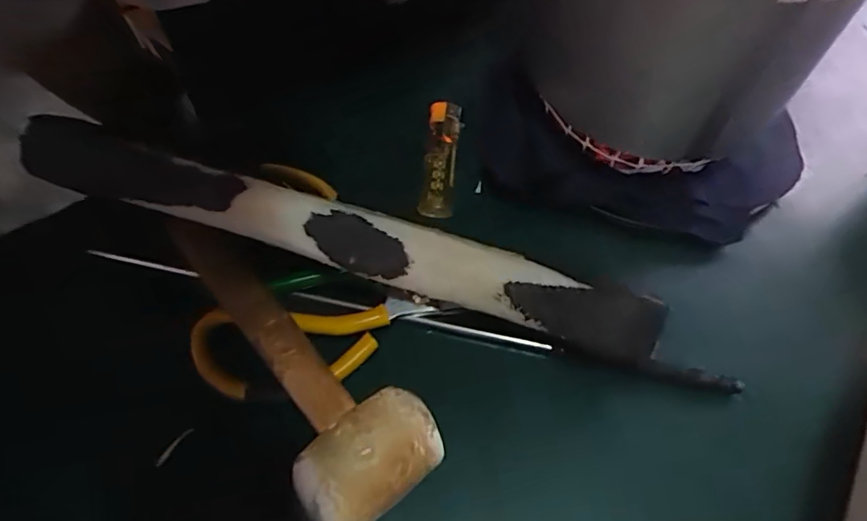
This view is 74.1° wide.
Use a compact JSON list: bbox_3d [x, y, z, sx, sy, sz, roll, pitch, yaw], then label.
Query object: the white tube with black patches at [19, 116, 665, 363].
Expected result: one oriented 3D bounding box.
[{"bbox_3d":[-0.041,-0.016,0.286,0.314,0.036,0.042,15,59,4],"label":"white tube with black patches"}]

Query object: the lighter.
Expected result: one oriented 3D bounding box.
[{"bbox_3d":[0.005,-0.066,0.368,0.021,0.011,0.086,6,59,-1],"label":"lighter"}]

